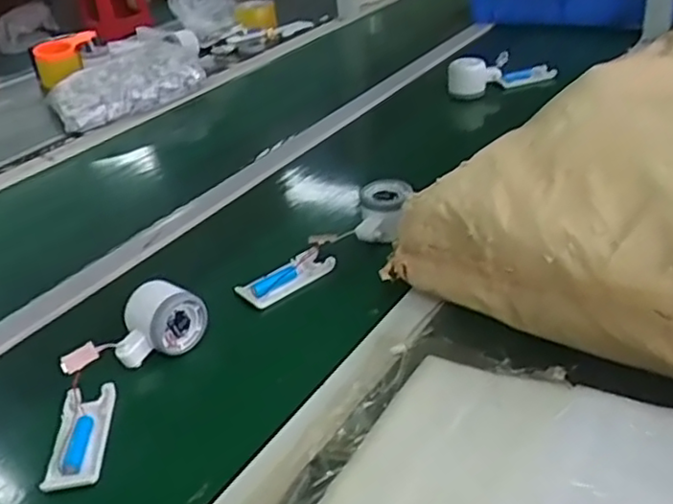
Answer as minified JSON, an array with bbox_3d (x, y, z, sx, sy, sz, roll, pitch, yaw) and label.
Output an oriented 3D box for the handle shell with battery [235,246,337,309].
[{"bbox_3d":[-0.051,0.026,0.706,0.104,0.021,0.042,-26,38,-30],"label":"handle shell with battery"}]

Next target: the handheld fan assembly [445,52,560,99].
[{"bbox_3d":[0.273,-0.300,1.115,0.179,0.053,0.055,-17,34,-18],"label":"handheld fan assembly"}]

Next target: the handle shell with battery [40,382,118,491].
[{"bbox_3d":[-0.205,0.146,0.544,0.041,0.012,0.100,-7,32,-3],"label":"handle shell with battery"}]

